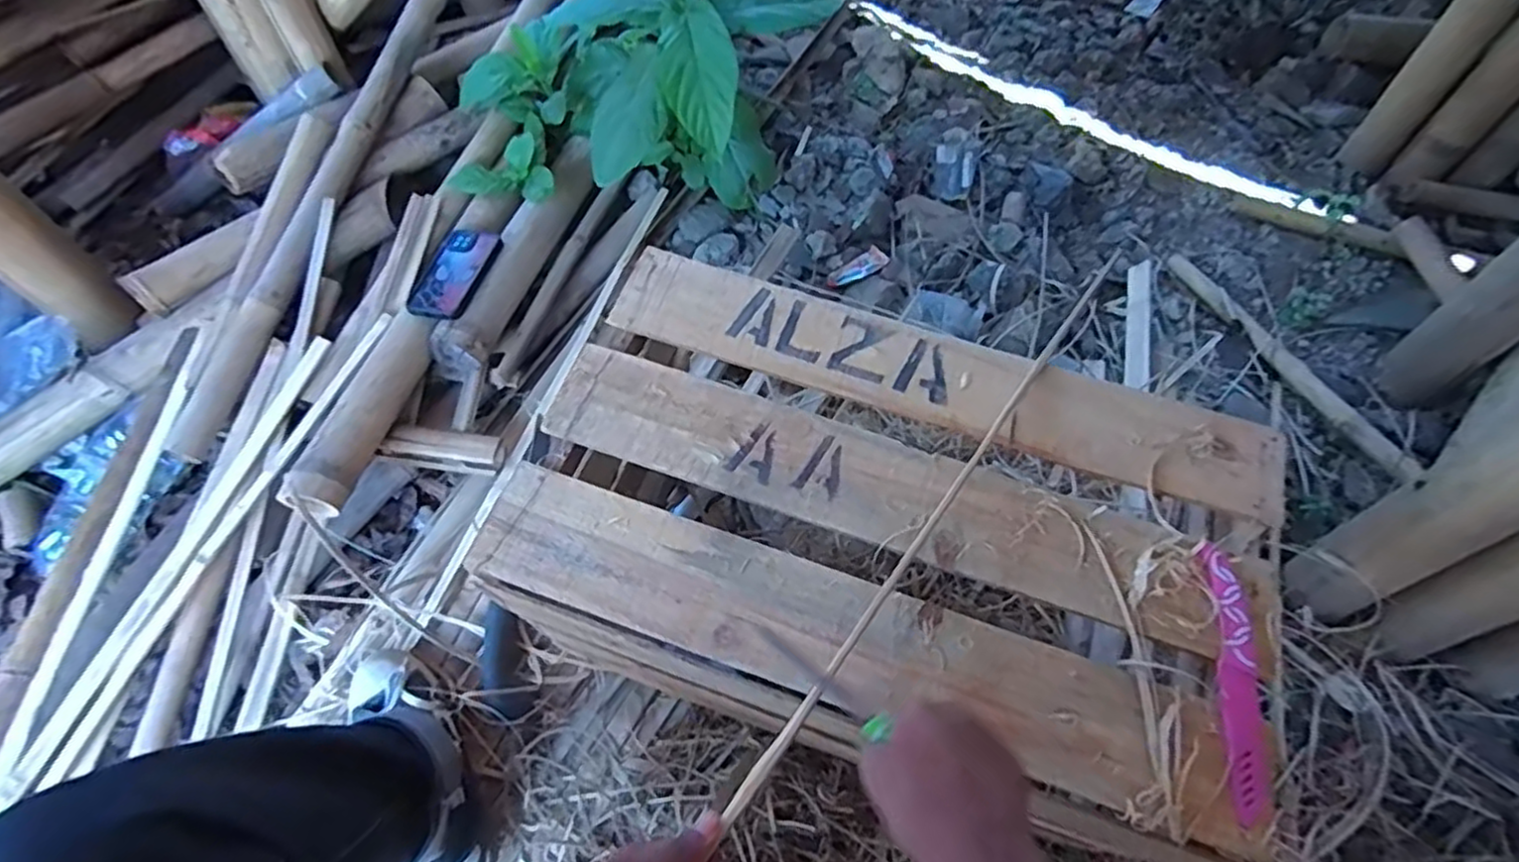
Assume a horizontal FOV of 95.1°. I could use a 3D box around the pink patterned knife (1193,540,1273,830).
[{"bbox_3d":[0.340,0.173,0.496,0.030,0.009,0.188,7,59,3],"label":"pink patterned knife"}]

